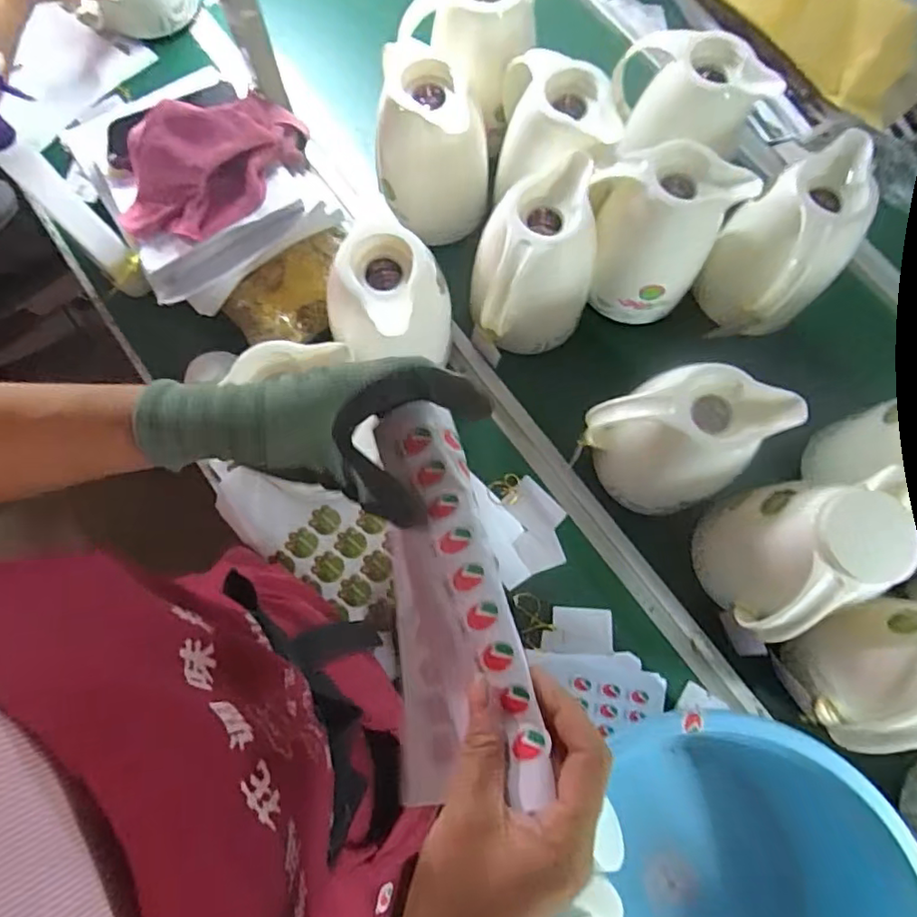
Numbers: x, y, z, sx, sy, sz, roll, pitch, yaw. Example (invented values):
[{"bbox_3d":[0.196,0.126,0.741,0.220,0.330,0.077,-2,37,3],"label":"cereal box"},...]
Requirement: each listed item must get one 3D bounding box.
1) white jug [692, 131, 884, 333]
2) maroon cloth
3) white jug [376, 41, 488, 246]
[{"bbox_3d":[0.376,-0.243,0.674,0.144,0.175,0.124,-24,77,-8],"label":"white jug"},{"bbox_3d":[-0.269,-0.324,0.644,0.237,0.087,0.131,-34,79,-10],"label":"maroon cloth"},{"bbox_3d":[-0.032,-0.384,0.727,0.134,0.195,0.120,-10,76,-4],"label":"white jug"}]

